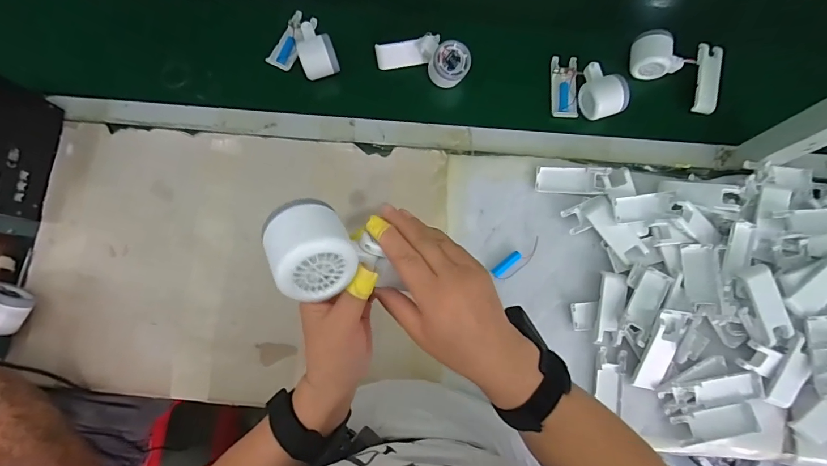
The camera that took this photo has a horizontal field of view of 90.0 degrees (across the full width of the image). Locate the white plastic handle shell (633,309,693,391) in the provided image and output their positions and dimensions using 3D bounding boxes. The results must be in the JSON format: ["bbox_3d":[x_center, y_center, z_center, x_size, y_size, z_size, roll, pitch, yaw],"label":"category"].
[{"bbox_3d":[0.343,0.162,0.575,0.037,0.017,0.121,19,102,4],"label":"white plastic handle shell"}]

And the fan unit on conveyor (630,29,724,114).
[{"bbox_3d":[0.410,-0.258,0.644,0.142,0.048,0.095,15,79,3],"label":"fan unit on conveyor"}]

